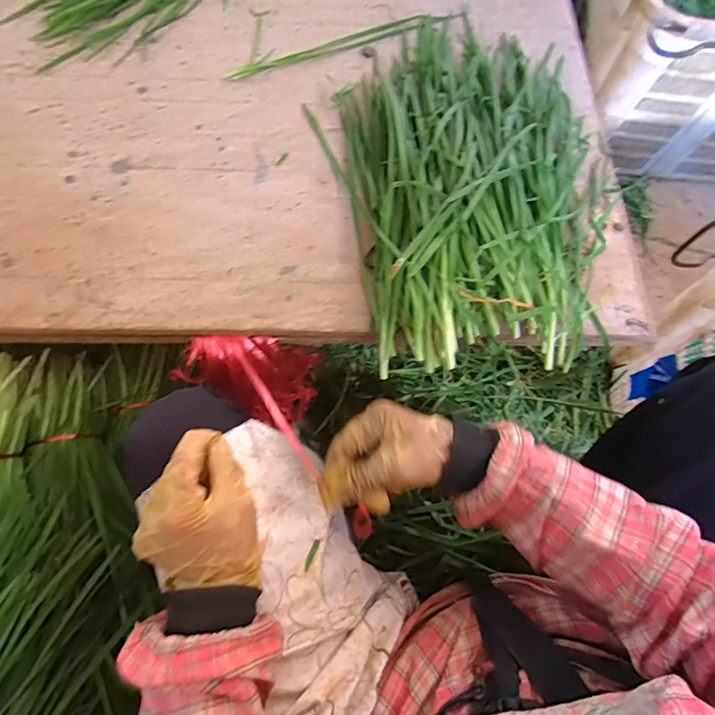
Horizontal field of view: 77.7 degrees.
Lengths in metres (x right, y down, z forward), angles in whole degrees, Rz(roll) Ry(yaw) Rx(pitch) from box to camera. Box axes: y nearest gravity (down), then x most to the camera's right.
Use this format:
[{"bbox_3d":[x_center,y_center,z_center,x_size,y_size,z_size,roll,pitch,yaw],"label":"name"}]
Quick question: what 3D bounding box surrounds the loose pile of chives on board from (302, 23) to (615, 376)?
[{"bbox_3d":[0.134,-0.223,0.491,0.328,0.056,0.483,-13,70,-6],"label":"loose pile of chives on board"}]

